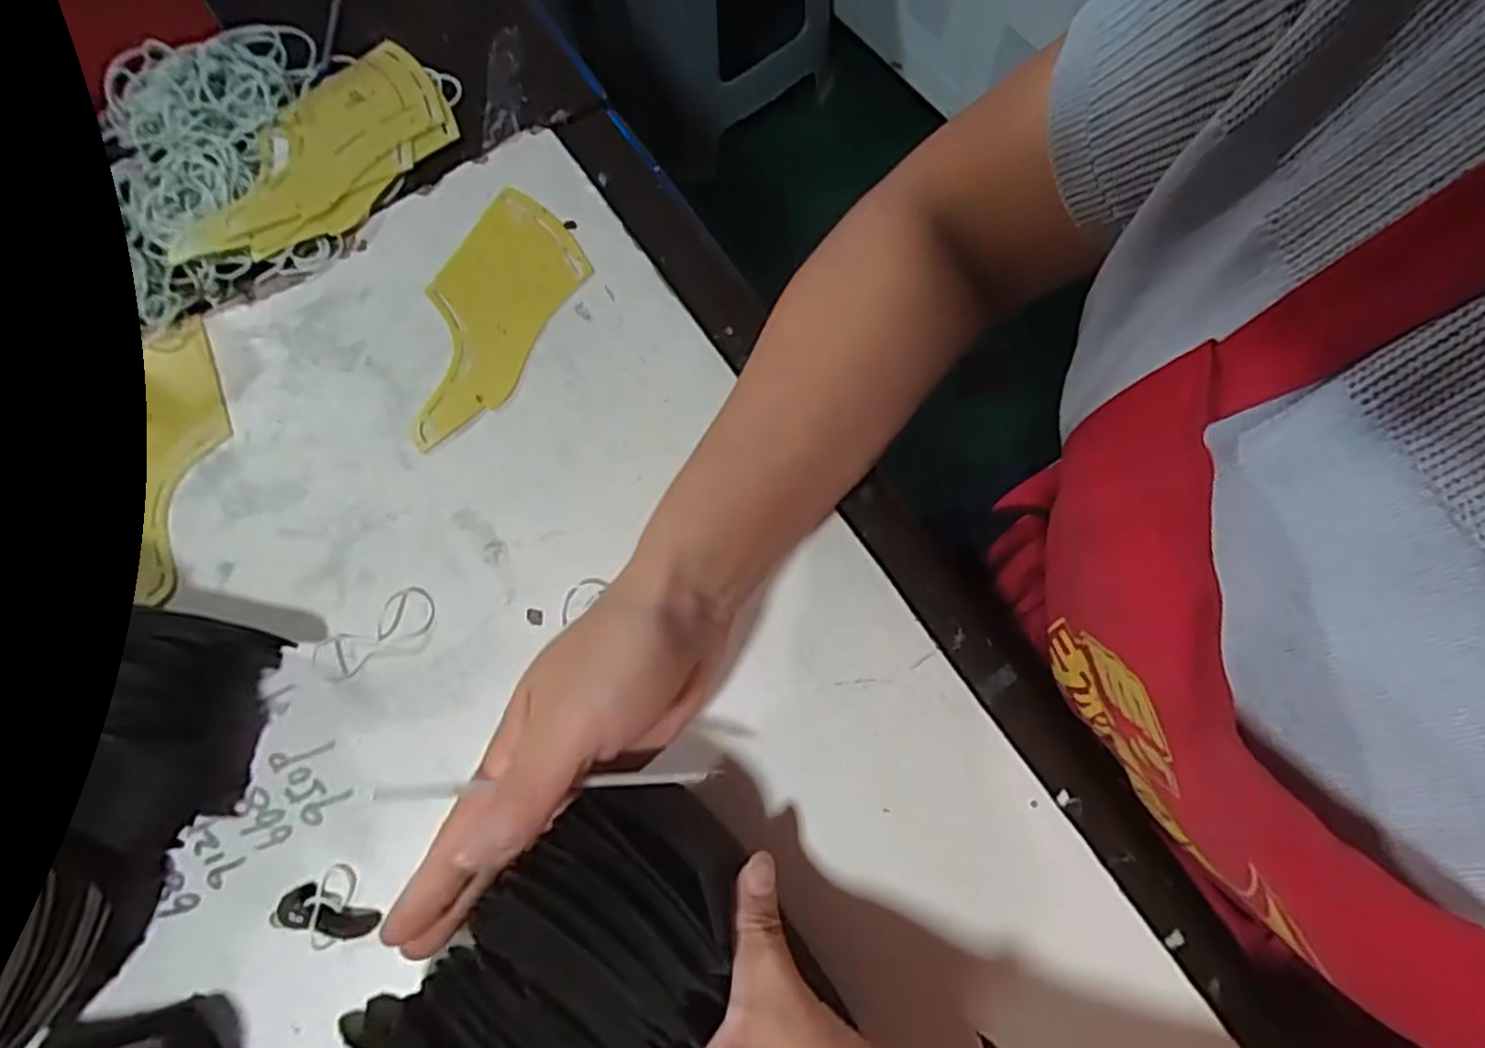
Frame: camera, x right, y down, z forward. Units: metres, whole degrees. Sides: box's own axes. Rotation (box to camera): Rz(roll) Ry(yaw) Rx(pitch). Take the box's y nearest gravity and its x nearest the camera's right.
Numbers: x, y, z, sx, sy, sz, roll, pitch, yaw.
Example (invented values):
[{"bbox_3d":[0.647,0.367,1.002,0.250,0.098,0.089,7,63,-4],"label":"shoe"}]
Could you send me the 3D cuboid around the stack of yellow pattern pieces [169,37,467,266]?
[{"bbox_3d":[-0.243,-0.209,0.409,0.088,0.020,0.170,38,80,11],"label":"stack of yellow pattern pieces"}]

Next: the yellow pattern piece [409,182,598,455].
[{"bbox_3d":[-0.139,-0.111,0.389,0.070,0.005,0.143,29,79,7],"label":"yellow pattern piece"}]

